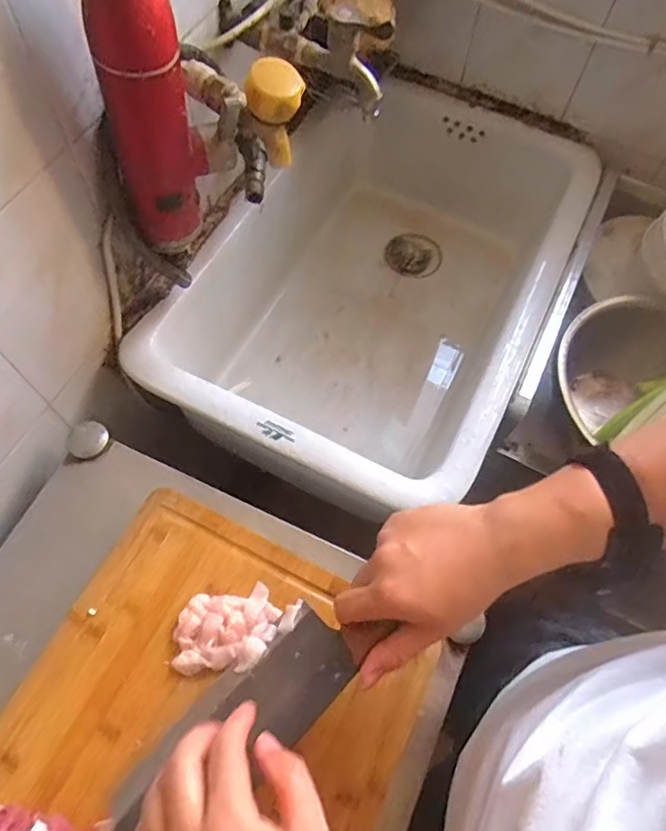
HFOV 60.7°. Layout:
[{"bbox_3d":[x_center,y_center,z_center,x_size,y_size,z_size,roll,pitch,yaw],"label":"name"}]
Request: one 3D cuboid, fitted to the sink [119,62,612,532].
[{"bbox_3d":[0.067,-0.148,0.769,0.379,0.218,0.569,27,67,9],"label":"sink"}]

